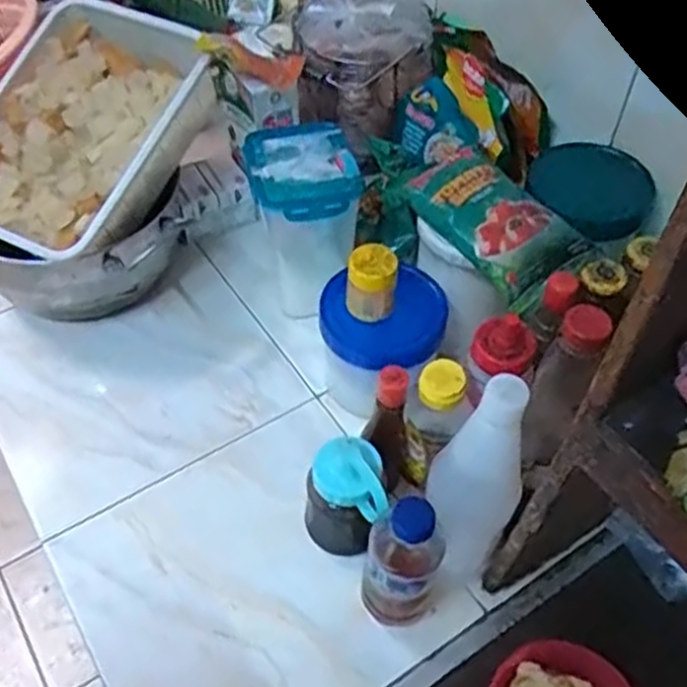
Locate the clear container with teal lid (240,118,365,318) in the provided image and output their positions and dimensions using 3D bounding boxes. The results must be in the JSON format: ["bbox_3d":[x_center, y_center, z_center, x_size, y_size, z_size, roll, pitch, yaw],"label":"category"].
[{"bbox_3d":[-0.043,-0.128,0.814,0.104,0.182,0.132,-8,51,-7],"label":"clear container with teal lid"}]

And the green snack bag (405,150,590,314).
[{"bbox_3d":[0.146,-0.116,0.705,0.100,0.046,0.168,-33,58,-25],"label":"green snack bag"}]

